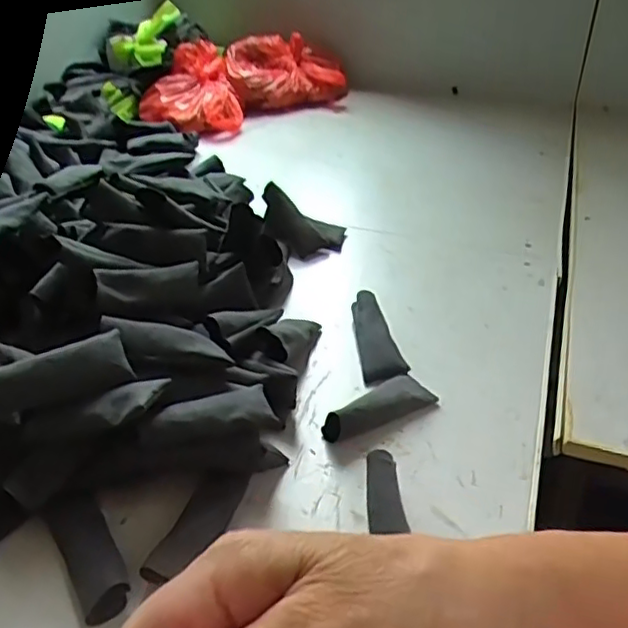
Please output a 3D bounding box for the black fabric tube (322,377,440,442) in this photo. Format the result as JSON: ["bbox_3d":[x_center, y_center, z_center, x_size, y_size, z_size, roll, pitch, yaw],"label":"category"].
[{"bbox_3d":[0.059,0.080,0.547,0.104,0.033,0.039,-26,44,-29],"label":"black fabric tube"}]

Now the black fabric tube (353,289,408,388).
[{"bbox_3d":[0.060,0.022,0.625,0.039,0.023,0.102,-7,51,-7],"label":"black fabric tube"}]

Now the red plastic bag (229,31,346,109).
[{"bbox_3d":[-0.050,-0.429,1.129,0.193,0.102,0.111,-8,38,-8],"label":"red plastic bag"}]

